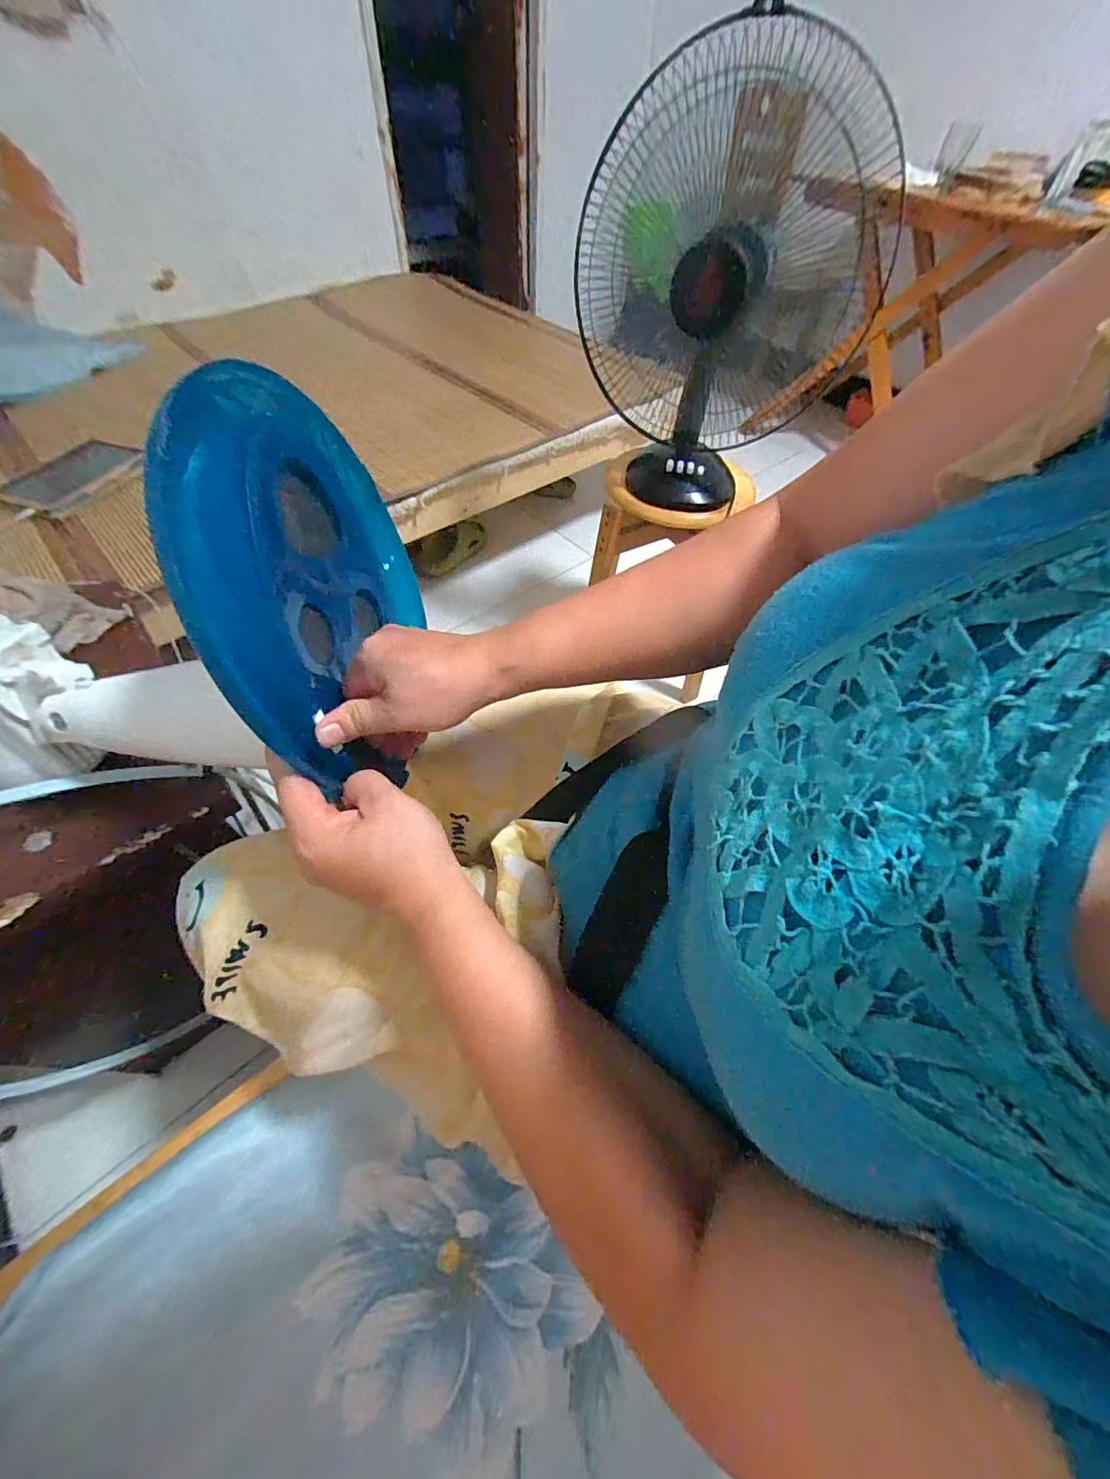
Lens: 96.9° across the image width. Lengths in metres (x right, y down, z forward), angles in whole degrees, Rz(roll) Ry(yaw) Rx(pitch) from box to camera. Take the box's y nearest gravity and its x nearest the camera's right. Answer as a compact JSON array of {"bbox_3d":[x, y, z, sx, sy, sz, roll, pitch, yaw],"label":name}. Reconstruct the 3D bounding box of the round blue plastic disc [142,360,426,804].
[{"bbox_3d":[-0.147,-0.102,0.332,0.027,0.228,0.204,-6,23,18],"label":"round blue plastic disc"}]

